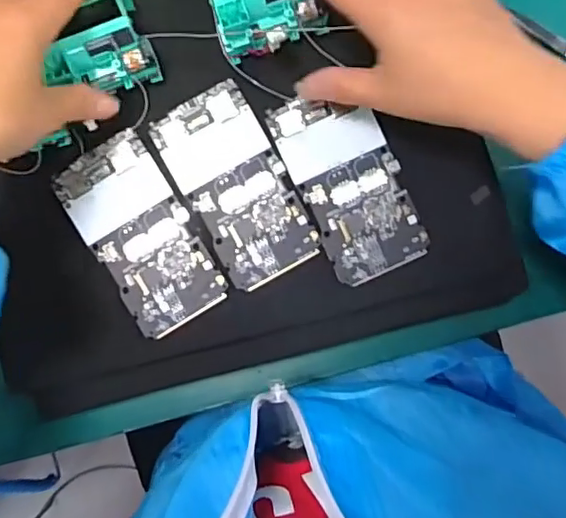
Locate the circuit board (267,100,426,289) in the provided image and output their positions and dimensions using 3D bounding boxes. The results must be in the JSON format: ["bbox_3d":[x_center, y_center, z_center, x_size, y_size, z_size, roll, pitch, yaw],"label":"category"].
[{"bbox_3d":[0.045,-0.051,0.381,0.065,0.004,0.126,-24,88,1],"label":"circuit board"}]

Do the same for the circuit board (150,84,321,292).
[{"bbox_3d":[-0.031,-0.048,0.382,0.065,0.004,0.130,-28,88,1],"label":"circuit board"}]

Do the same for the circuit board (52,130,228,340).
[{"bbox_3d":[-0.094,-0.016,0.381,0.066,0.004,0.128,-33,88,1],"label":"circuit board"}]

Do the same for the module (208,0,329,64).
[{"bbox_3d":[-0.012,-0.165,0.365,0.069,0.033,0.056,-18,88,1],"label":"module"}]

